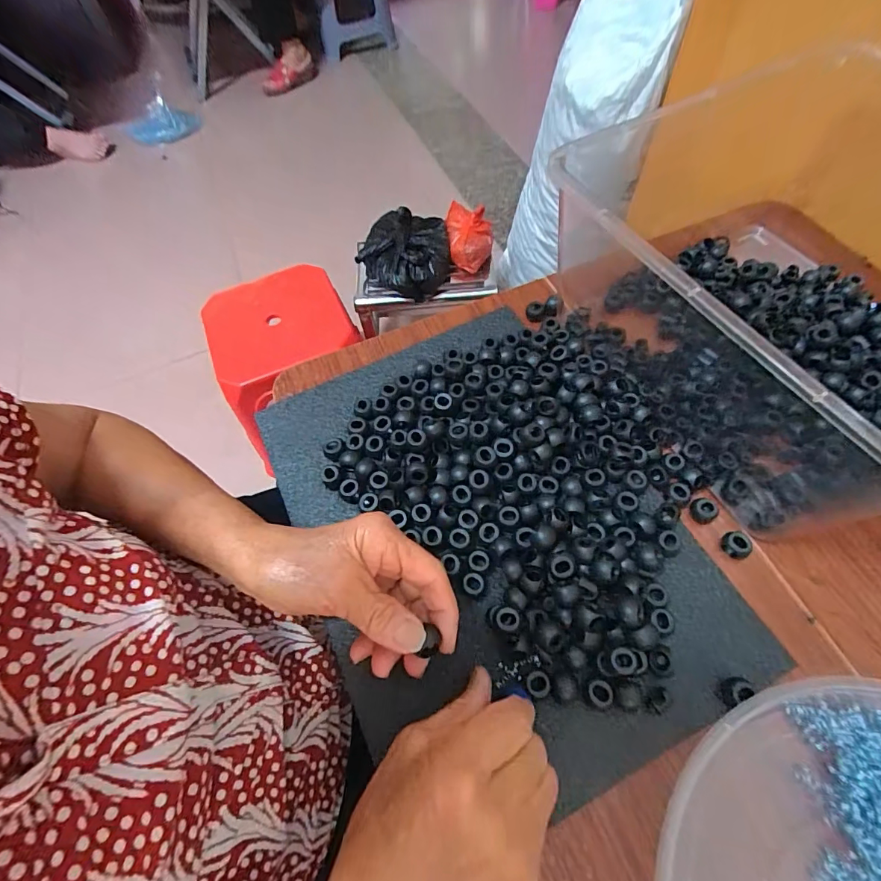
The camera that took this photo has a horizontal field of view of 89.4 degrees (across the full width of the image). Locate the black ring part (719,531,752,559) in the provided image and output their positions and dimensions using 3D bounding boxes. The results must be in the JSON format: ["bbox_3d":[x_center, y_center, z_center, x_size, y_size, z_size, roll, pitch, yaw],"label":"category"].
[{"bbox_3d":[0.203,0.071,0.304,0.016,0.008,0.018,-26,67,-10],"label":"black ring part"}]

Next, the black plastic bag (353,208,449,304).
[{"bbox_3d":[-0.074,-0.380,0.894,0.181,0.089,0.199,-3,62,4],"label":"black plastic bag"}]

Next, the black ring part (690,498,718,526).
[{"bbox_3d":[0.189,0.051,0.318,0.018,0.011,0.016,6,65,5],"label":"black ring part"}]

